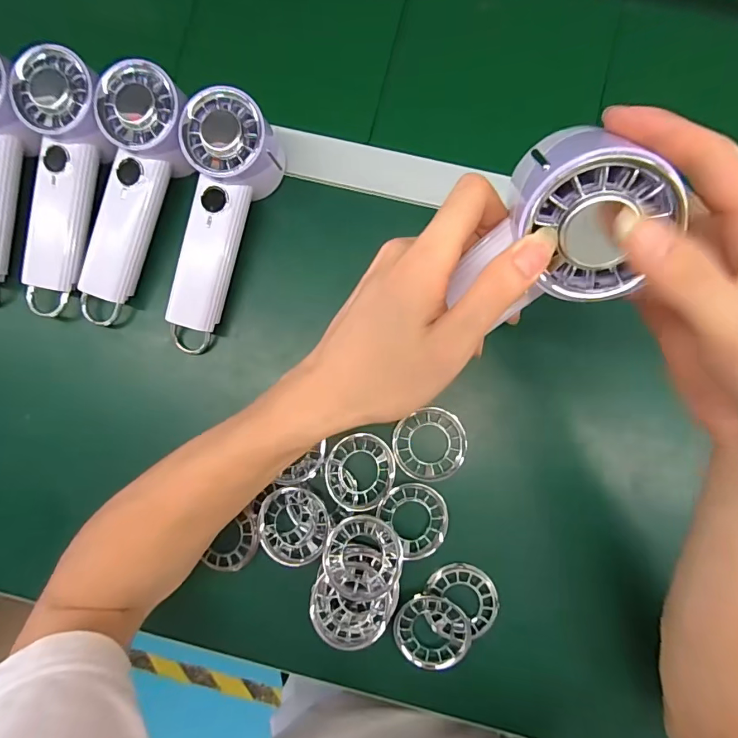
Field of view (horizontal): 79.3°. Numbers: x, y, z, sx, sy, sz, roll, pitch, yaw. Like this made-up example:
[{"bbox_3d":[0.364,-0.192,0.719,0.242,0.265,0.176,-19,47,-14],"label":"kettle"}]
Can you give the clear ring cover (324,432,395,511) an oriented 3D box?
[{"bbox_3d":[-0.007,0.080,0.348,0.056,0.010,0.058,4,83,-21],"label":"clear ring cover"}]

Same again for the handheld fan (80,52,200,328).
[{"bbox_3d":[-0.190,-0.131,0.359,0.064,0.046,0.200,21,104,3],"label":"handheld fan"}]

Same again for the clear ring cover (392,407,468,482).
[{"bbox_3d":[0.050,0.062,0.358,0.057,0.006,0.054,-25,85,0],"label":"clear ring cover"}]

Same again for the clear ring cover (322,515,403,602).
[{"bbox_3d":[-0.005,0.141,0.333,0.057,0.012,0.056,5,66,-8],"label":"clear ring cover"}]

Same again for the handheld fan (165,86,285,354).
[{"bbox_3d":[-0.122,-0.111,0.362,0.063,0.064,0.196,17,102,3],"label":"handheld fan"}]

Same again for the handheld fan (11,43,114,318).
[{"bbox_3d":[-0.243,-0.140,0.355,0.062,0.035,0.193,13,104,3],"label":"handheld fan"}]

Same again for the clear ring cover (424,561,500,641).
[{"bbox_3d":[0.073,0.181,0.348,0.054,0.008,0.053,1,85,2],"label":"clear ring cover"}]

